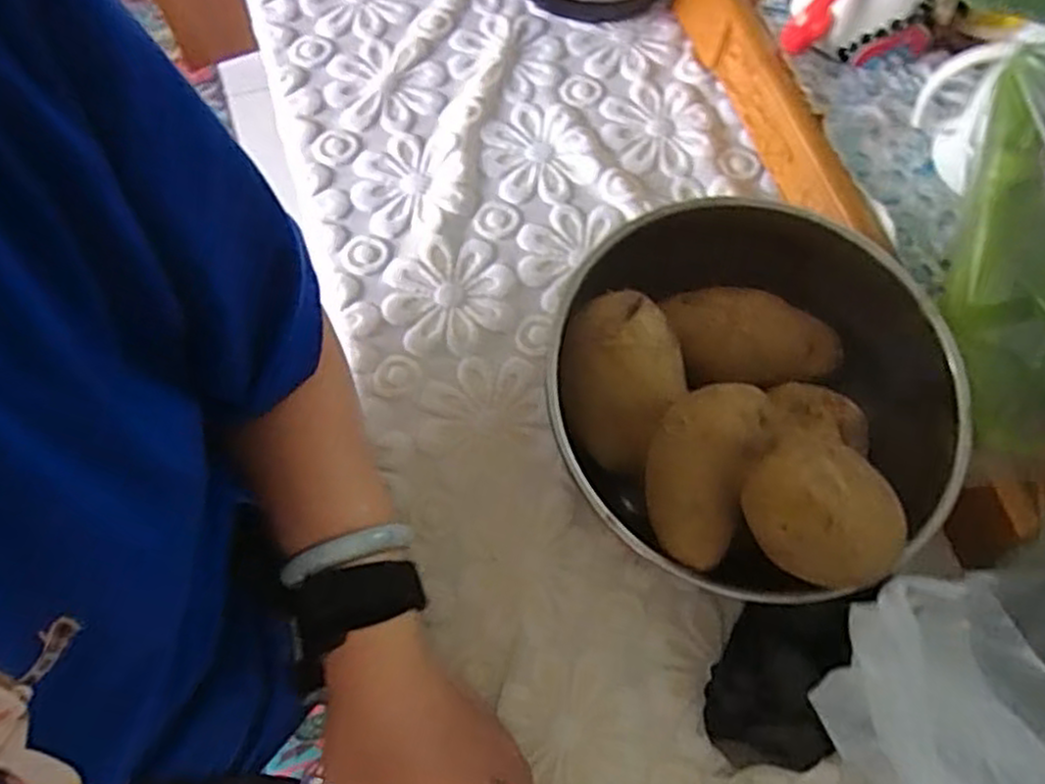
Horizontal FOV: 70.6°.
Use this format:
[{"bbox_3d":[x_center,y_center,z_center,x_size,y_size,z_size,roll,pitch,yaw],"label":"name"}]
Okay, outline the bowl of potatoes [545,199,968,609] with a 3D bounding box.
[{"bbox_3d":[0.135,-0.003,0.416,0.221,0.169,0.228,1,69,-2],"label":"bowl of potatoes"}]

